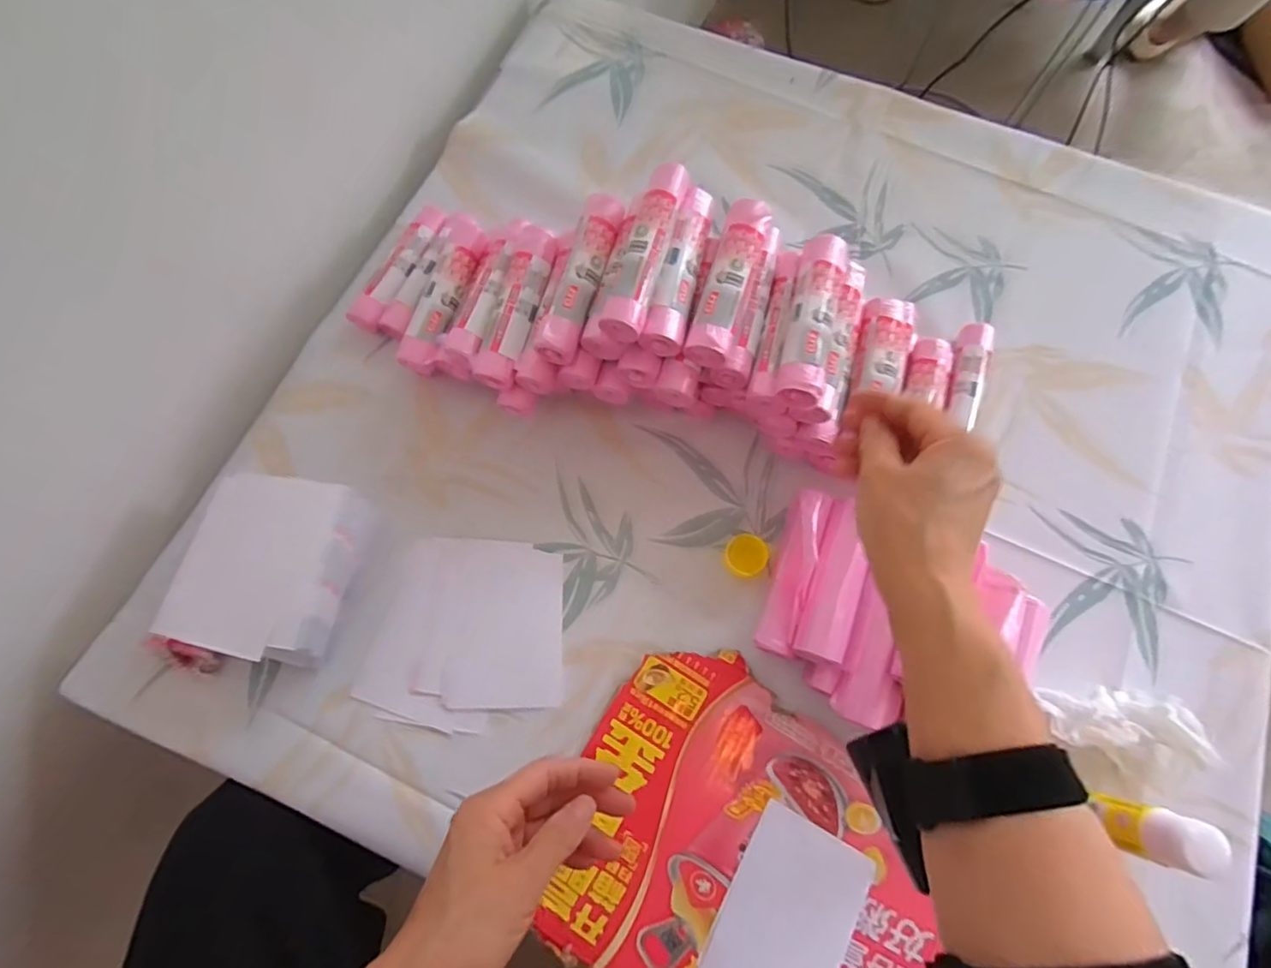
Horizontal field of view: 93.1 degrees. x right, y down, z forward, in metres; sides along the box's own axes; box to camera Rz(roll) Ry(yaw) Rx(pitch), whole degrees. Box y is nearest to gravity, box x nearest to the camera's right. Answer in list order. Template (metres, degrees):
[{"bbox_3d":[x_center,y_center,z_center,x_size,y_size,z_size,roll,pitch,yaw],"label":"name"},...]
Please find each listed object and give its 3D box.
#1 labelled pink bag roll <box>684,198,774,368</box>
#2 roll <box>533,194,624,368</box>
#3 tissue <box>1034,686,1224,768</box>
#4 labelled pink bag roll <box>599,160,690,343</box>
[{"bbox_3d":[0.063,-0.138,0.400,0.028,0.021,0.123,17,74,5],"label":"labelled pink bag roll"},{"bbox_3d":[-0.037,-0.143,0.412,0.026,0.025,0.121,17,74,5],"label":"roll"},{"bbox_3d":[0.332,0.162,0.412,0.105,0.045,0.043,8,74,1],"label":"tissue"},{"bbox_3d":[0.008,-0.152,0.388,0.025,0.027,0.120,18,74,5],"label":"labelled pink bag roll"}]

